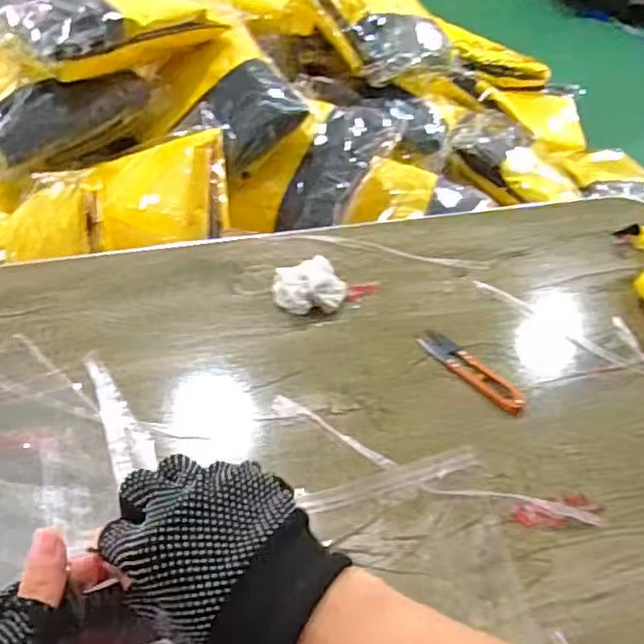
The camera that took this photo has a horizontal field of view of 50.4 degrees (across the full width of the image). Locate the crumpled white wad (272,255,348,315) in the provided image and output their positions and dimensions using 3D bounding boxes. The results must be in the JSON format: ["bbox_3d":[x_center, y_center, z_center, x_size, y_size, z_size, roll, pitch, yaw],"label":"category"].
[{"bbox_3d":[-0.012,-0.036,0.683,0.071,0.033,0.062,-20,52,-22],"label":"crumpled white wad"}]

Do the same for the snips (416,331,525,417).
[{"bbox_3d":[0.137,0.044,0.627,0.028,0.004,0.115,-30,57,-29],"label":"snips"}]

